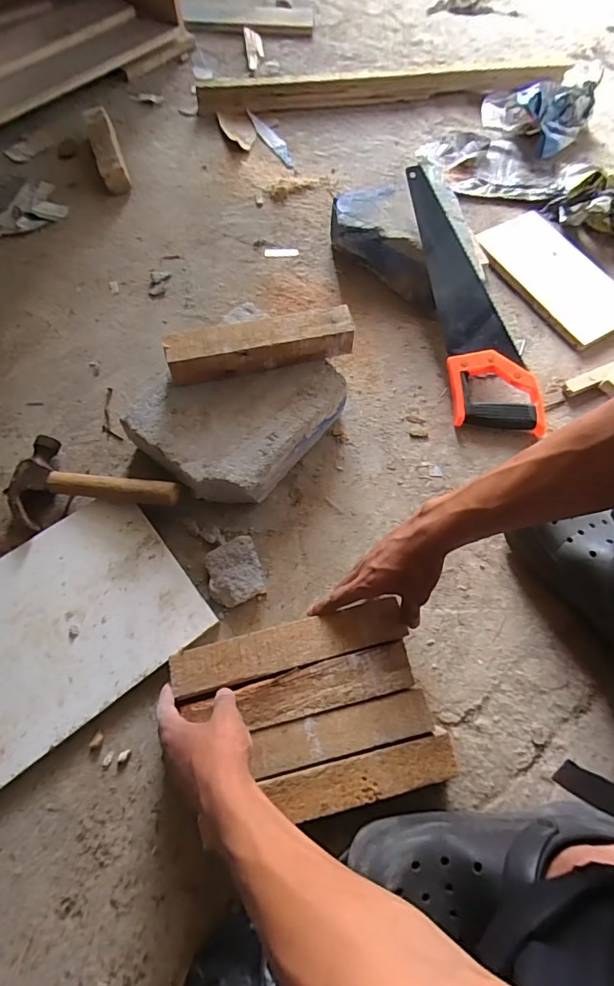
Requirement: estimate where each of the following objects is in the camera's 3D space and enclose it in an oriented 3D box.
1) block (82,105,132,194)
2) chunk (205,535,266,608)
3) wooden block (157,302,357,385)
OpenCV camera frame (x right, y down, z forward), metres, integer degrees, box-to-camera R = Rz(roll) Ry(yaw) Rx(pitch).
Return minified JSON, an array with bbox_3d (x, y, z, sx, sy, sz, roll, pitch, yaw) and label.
[{"bbox_3d":[-0.373,-0.640,0.852,0.051,0.052,0.183,-18,69,-9],"label":"block"},{"bbox_3d":[-0.087,0.095,0.544,0.064,0.033,0.070,-19,69,-9],"label":"chunk"},{"bbox_3d":[-0.057,-0.187,0.573,0.232,0.044,0.051,-12,68,-6],"label":"wooden block"}]

